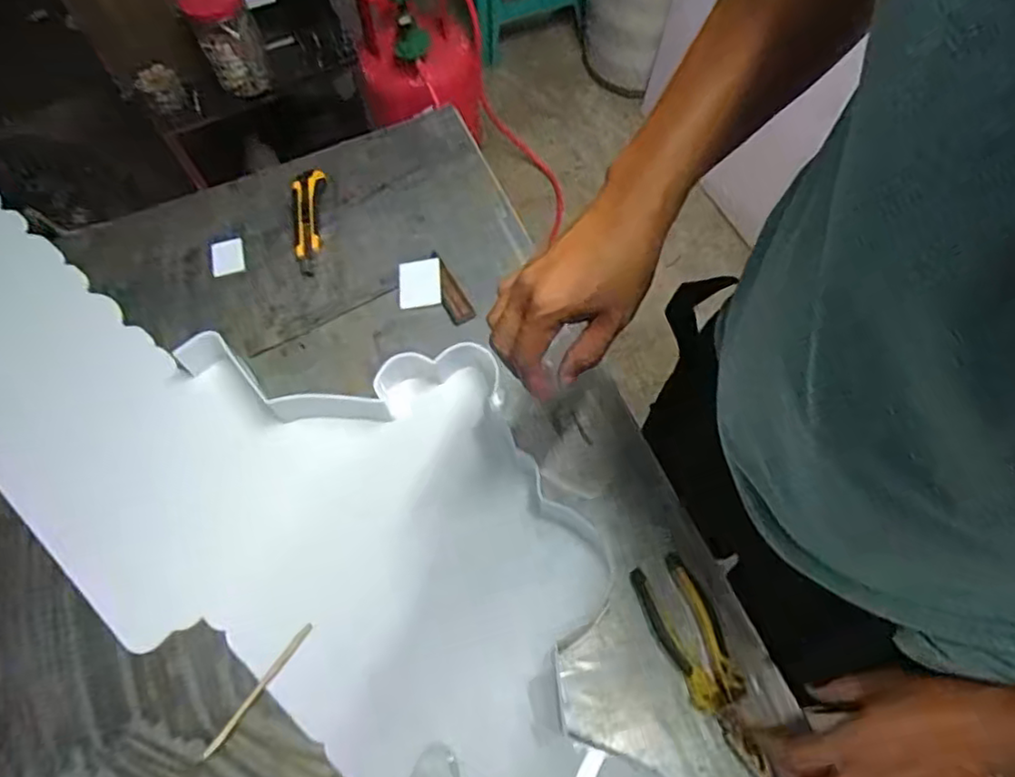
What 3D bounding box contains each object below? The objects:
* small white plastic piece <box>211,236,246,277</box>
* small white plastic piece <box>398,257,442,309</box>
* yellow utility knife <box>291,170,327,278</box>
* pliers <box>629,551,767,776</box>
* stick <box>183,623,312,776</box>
[{"bbox_3d":[-0.357,-0.168,0.830,0.042,0.006,0.052,-16,64,-4],"label":"small white plastic piece"},{"bbox_3d":[-0.105,-0.127,0.784,0.049,0.009,0.062,-6,64,1],"label":"small white plastic piece"},{"bbox_3d":[-0.257,-0.214,0.831,0.041,0.011,0.162,-5,64,2],"label":"yellow utility knife"},{"bbox_3d":[0.173,0.240,0.573,0.061,0.029,0.186,-19,64,-5],"label":"pliers"},{"bbox_3d":[-0.284,0.345,0.563,0.009,0.005,0.324,33,70,18],"label":"stick"}]

